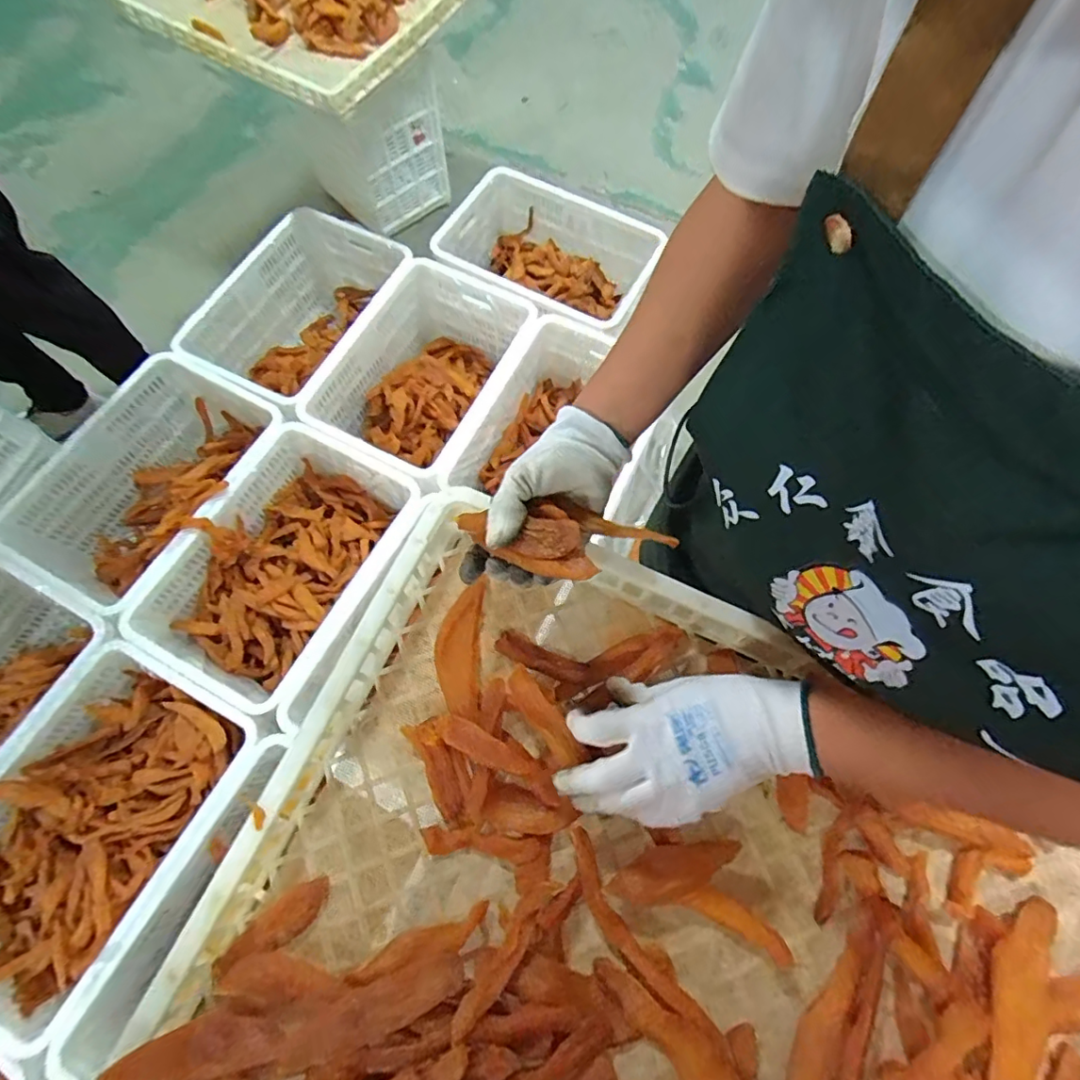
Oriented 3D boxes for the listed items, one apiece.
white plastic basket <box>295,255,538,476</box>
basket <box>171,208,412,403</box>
[{"bbox_3d":[-0.261,-0.402,1.338,0.362,0.223,0.581,25,71,8],"label":"white plastic basket"},{"bbox_3d":[-0.603,-0.560,1.447,0.372,0.263,0.545,25,71,8],"label":"basket"}]

